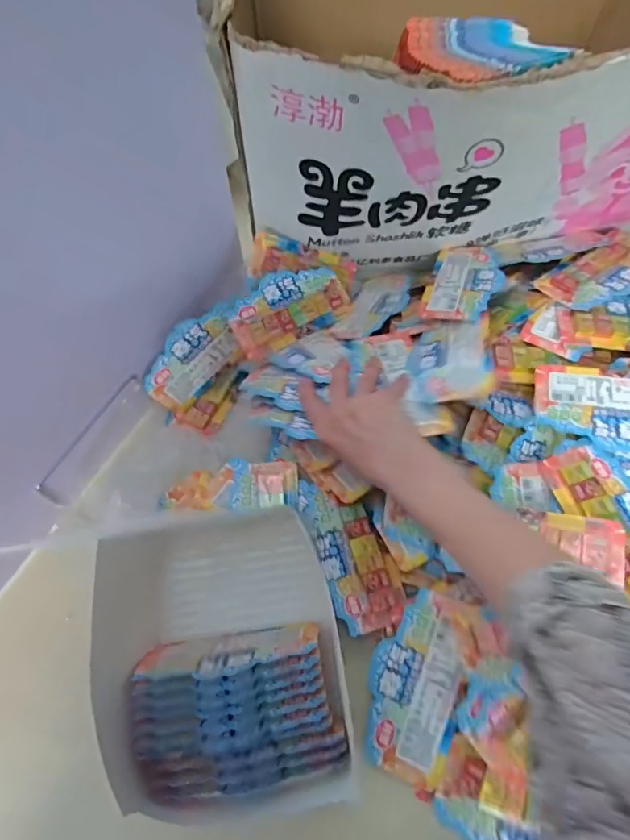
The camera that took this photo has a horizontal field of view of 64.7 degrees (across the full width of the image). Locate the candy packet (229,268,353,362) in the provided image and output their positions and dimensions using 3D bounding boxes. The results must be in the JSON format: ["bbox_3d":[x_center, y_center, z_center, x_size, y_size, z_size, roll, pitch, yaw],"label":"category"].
[{"bbox_3d":[-0.027,-0.130,0.555,0.138,0.027,0.073,-22,64,-9],"label":"candy packet"}]

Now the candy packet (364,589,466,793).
[{"bbox_3d":[0.085,0.223,0.421,0.071,0.017,0.144,14,78,10],"label":"candy packet"}]

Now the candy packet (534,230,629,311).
[{"bbox_3d":[0.316,-0.163,0.541,0.138,0.008,0.070,-32,65,-13],"label":"candy packet"}]

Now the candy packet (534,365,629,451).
[{"bbox_3d":[0.288,-0.014,0.474,0.144,0.010,0.075,8,63,7],"label":"candy packet"}]

